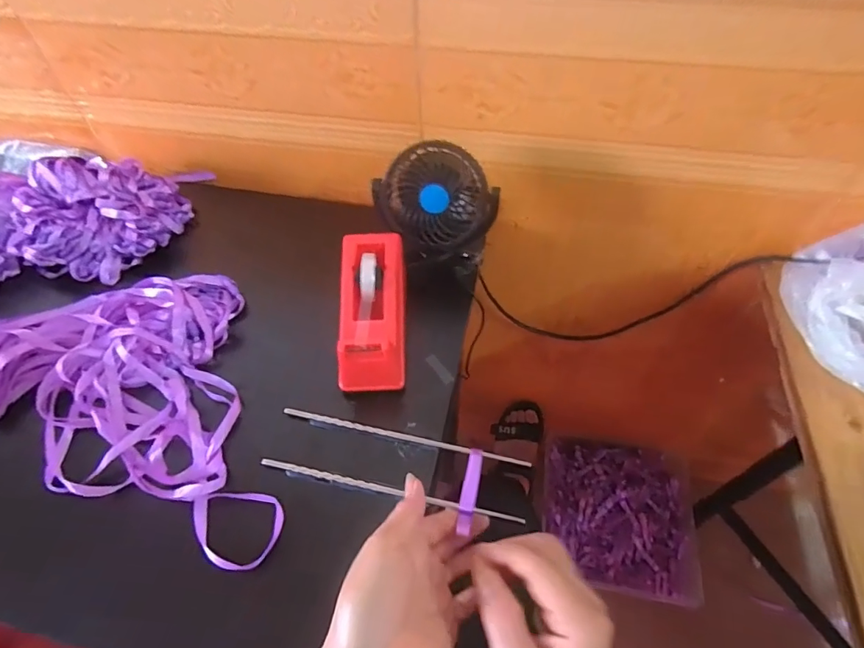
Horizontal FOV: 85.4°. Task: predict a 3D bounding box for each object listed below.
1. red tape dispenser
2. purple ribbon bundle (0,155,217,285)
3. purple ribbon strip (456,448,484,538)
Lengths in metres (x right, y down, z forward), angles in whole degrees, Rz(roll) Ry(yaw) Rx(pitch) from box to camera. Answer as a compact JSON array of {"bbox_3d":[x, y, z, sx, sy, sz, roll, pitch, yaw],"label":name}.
[{"bbox_3d":[-0.058,-0.017,0.453,0.062,0.058,0.160,-2,54,1],"label":"red tape dispenser"},{"bbox_3d":[-0.459,-0.122,0.546,0.338,0.067,0.184,-12,59,-7],"label":"purple ribbon bundle"},{"bbox_3d":[0.032,0.134,0.383,0.013,0.007,0.067,11,53,7],"label":"purple ribbon strip"}]

